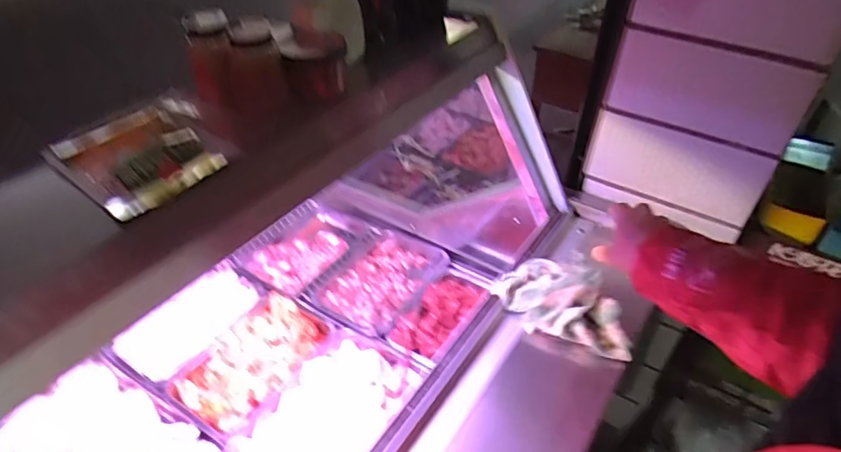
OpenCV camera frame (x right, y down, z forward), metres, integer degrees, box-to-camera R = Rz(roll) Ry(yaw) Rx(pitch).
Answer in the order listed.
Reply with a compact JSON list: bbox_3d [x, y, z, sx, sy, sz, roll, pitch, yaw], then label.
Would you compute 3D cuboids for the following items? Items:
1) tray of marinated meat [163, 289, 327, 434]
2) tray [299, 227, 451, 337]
[{"bbox_3d":[-0.324,0.254,1.039,0.207,0.048,0.295,25,47,24],"label":"tray of marinated meat"},{"bbox_3d":[-0.102,0.121,1.234,0.235,0.050,0.311,23,46,22],"label":"tray"}]

